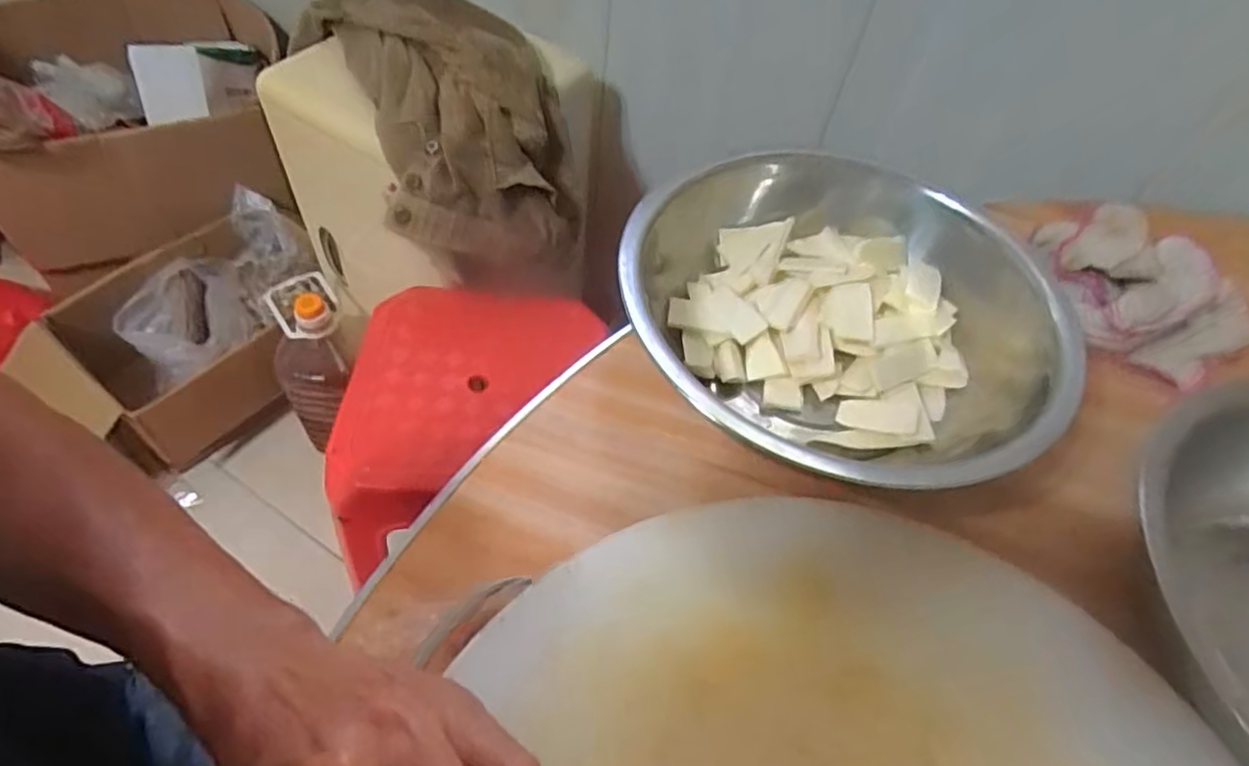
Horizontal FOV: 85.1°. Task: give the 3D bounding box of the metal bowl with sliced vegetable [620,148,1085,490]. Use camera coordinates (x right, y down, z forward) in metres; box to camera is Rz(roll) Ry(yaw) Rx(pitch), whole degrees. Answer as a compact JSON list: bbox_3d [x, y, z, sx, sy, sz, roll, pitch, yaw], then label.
[{"bbox_3d":[0.125,-0.040,0.443,0.247,0.097,0.251,3,53,-3],"label":"metal bowl with sliced vegetable"}]

